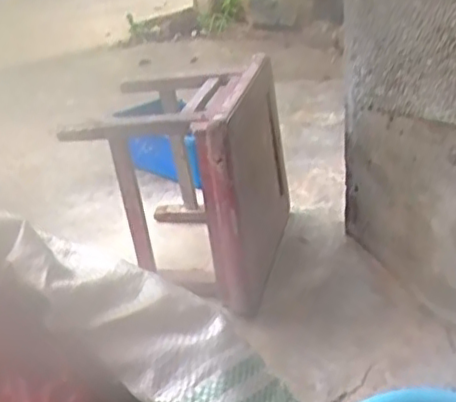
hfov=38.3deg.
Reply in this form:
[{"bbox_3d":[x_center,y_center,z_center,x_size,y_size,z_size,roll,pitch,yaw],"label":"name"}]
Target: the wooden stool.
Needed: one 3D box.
[{"bbox_3d":[-0.071,-0.043,1.298,0.333,0.383,0.386,4,27,15],"label":"wooden stool"}]

